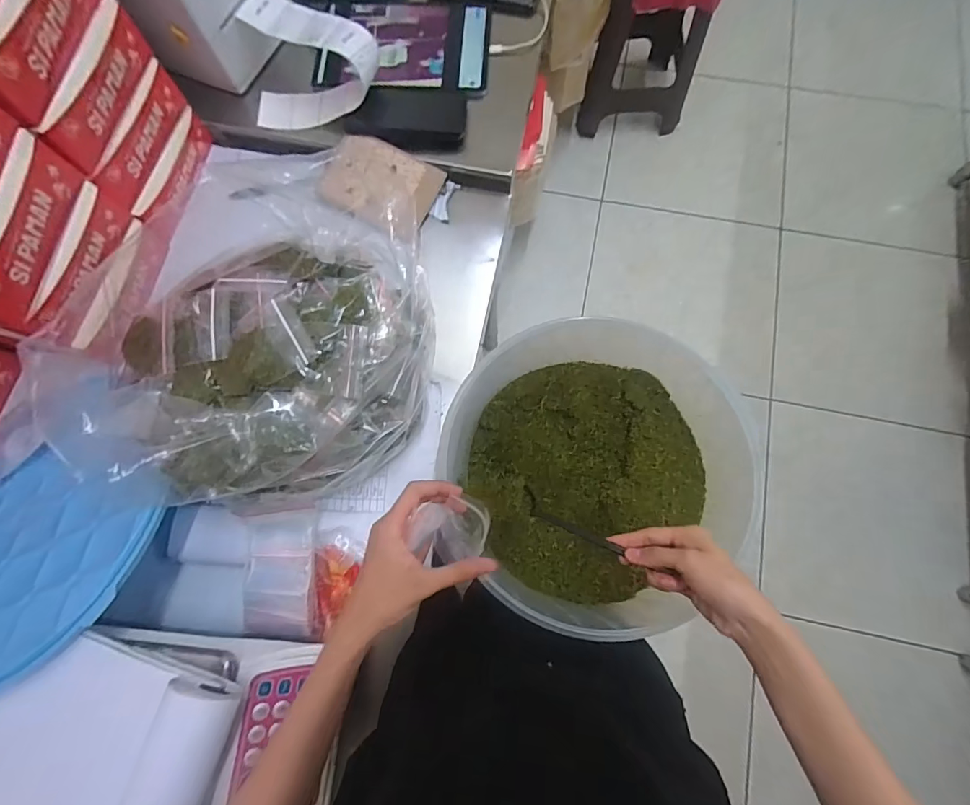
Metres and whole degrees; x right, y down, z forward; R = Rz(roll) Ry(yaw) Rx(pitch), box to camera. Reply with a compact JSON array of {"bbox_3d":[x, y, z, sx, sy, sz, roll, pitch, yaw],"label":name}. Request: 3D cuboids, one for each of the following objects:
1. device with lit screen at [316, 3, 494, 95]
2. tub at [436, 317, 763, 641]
[{"bbox_3d":[-0.116,-0.527,0.648,0.246,0.015,0.166,6,77,3],"label":"device with lit screen"},{"bbox_3d":[0.115,0.092,0.547,0.317,0.169,0.304,0,77,1],"label":"tub"}]

